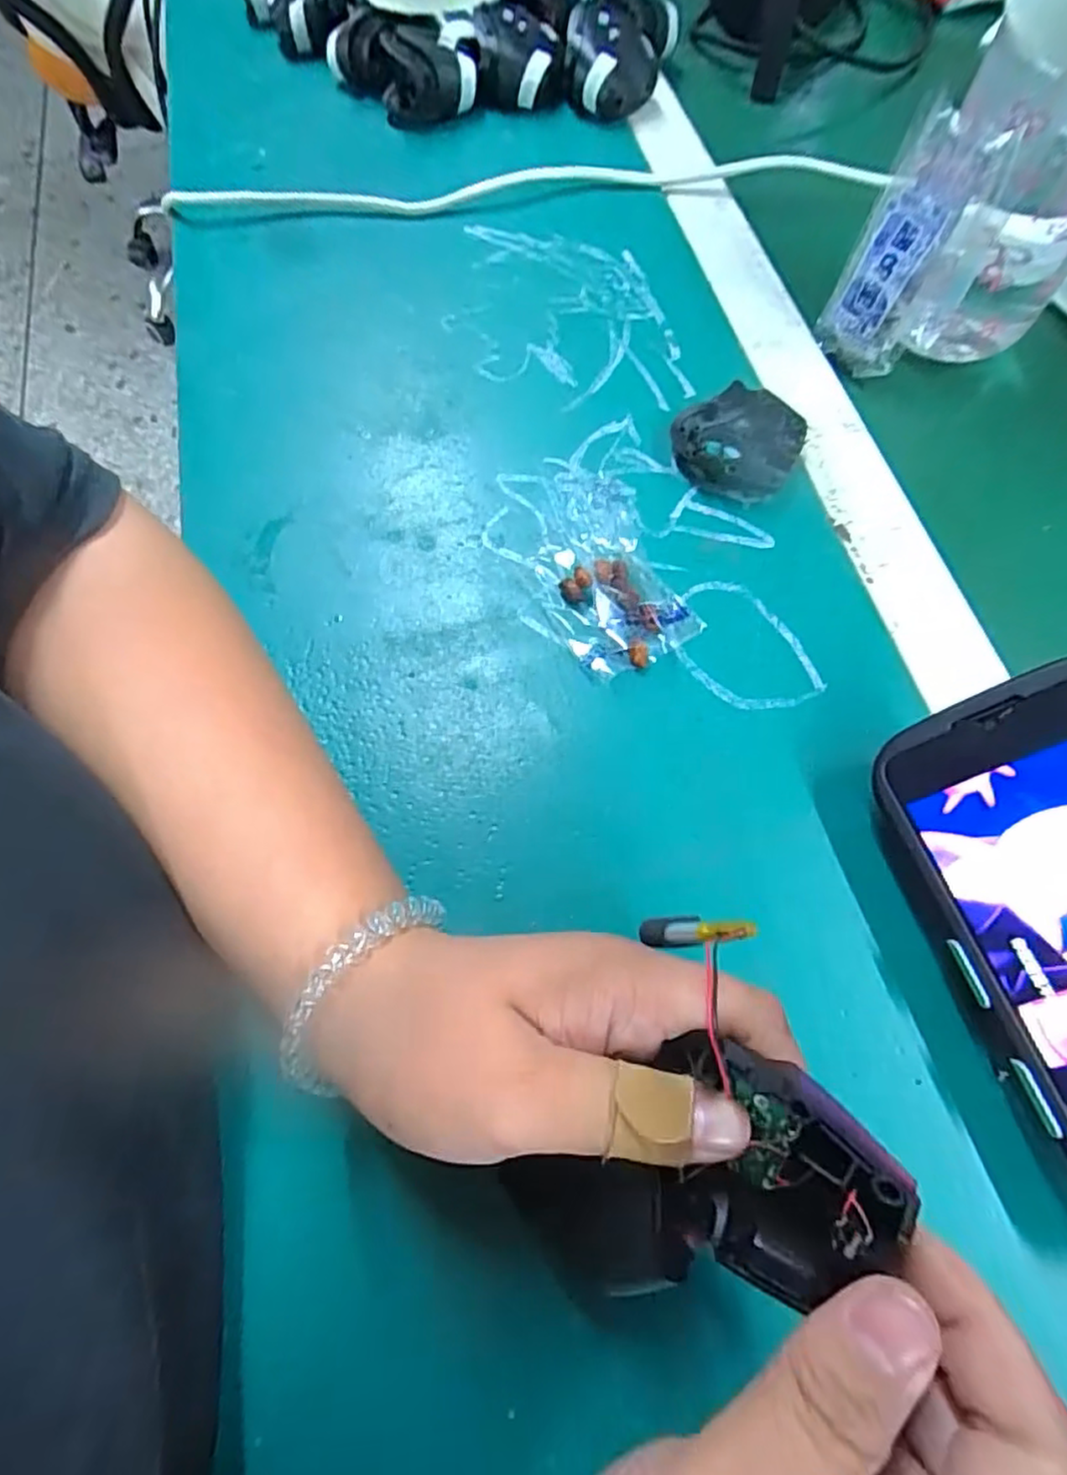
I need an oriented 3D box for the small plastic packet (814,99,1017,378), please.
[{"bbox_3d":[0.176,-0.232,0.318,0.044,0.096,0.018,31,47,14],"label":"small plastic packet"}]

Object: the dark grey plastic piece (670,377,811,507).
[{"bbox_3d":[0.098,-0.143,0.320,0.059,0.015,0.055,-1,67,2],"label":"dark grey plastic piece"}]

